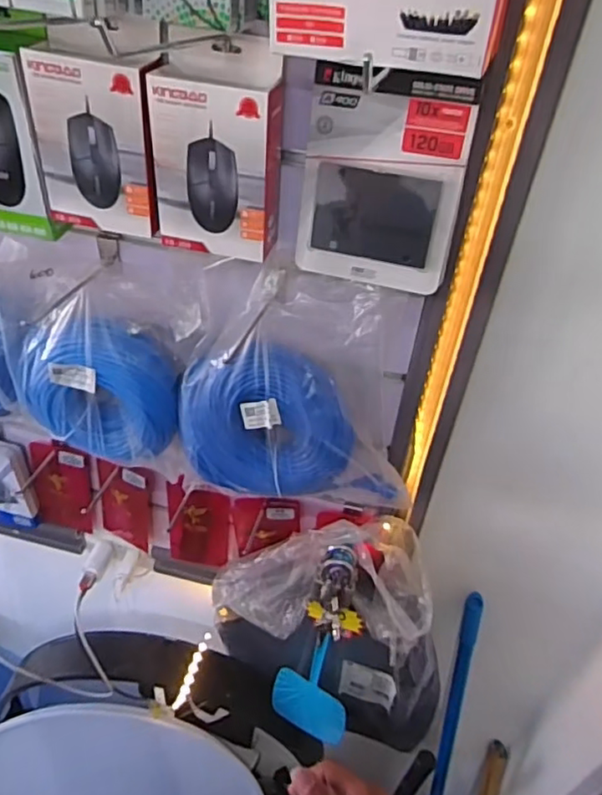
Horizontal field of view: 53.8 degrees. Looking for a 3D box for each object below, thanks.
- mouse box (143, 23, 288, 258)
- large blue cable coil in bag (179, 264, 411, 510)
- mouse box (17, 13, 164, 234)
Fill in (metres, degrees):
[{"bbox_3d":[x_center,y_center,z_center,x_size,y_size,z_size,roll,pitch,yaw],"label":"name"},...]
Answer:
[{"bbox_3d":[-0.068,-0.205,0.499,0.101,0.161,0.055,10,39,5],"label":"mouse box"},{"bbox_3d":[-0.003,-0.002,0.622,0.253,0.223,0.084,10,39,5],"label":"large blue cable coil in bag"},{"bbox_3d":[-0.171,-0.222,0.512,0.103,0.149,0.049,10,39,5],"label":"mouse box"}]

